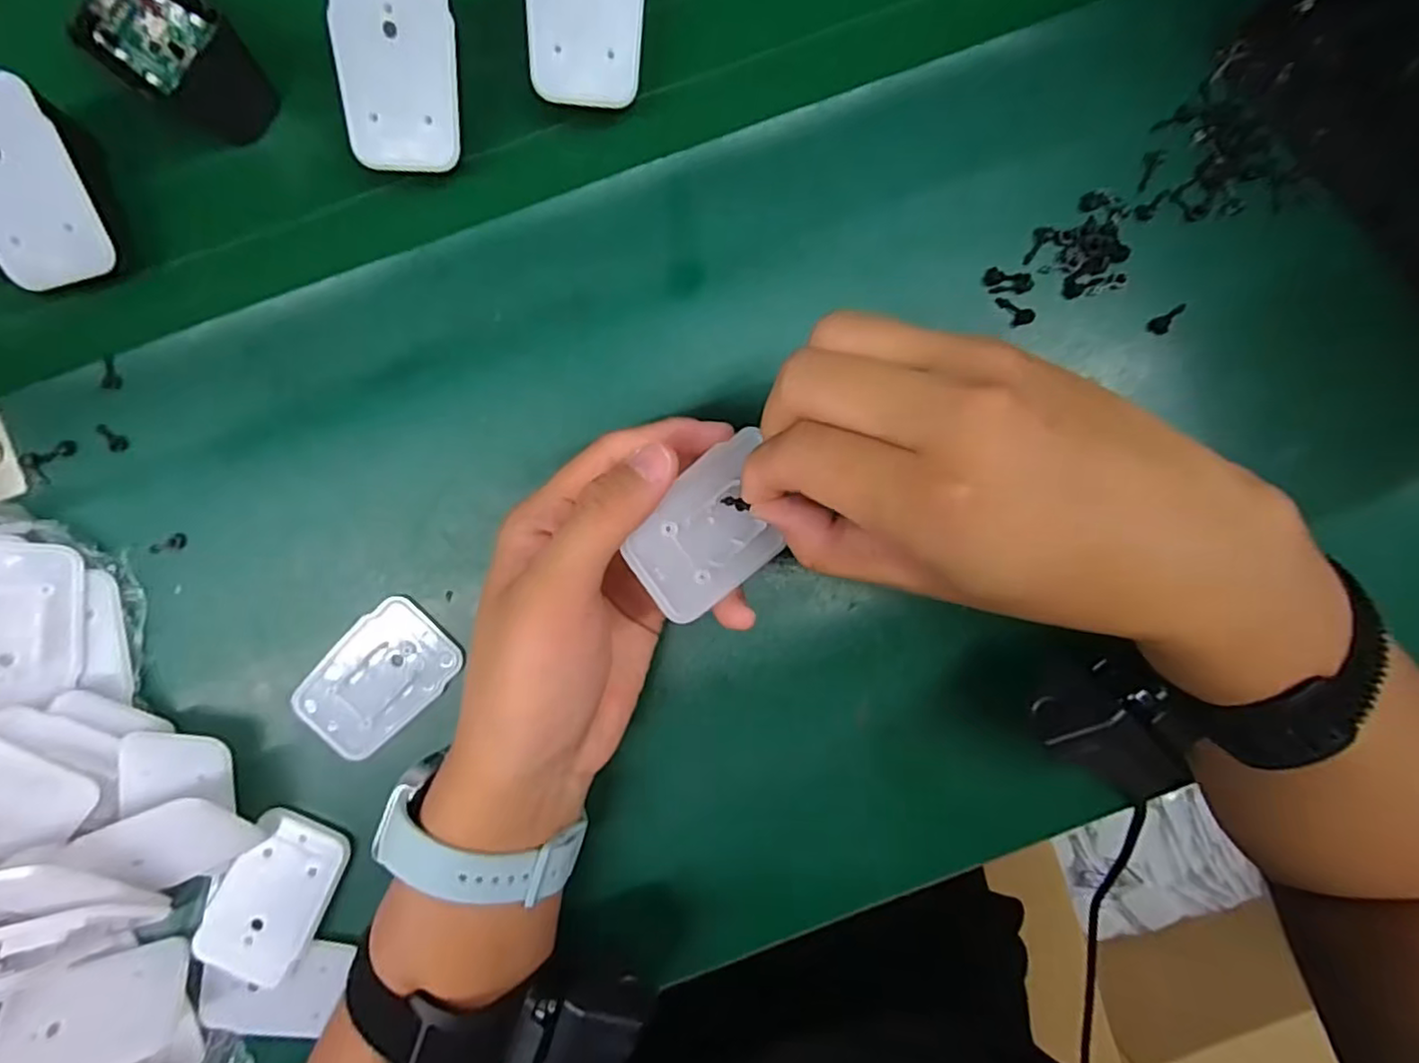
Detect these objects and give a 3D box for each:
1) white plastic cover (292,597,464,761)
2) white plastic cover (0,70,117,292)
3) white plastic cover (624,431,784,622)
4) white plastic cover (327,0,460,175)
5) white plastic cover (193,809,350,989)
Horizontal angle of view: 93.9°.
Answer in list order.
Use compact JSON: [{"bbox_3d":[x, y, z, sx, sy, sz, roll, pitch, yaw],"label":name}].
[{"bbox_3d":[-0.144,0.064,0.287,0.043,0.005,0.067,44,91,-5],"label":"white plastic cover"},{"bbox_3d":[-0.259,-0.129,0.249,0.041,0.004,0.068,-15,113,-6],"label":"white plastic cover"},{"bbox_3d":[0.002,-0.001,0.230,0.060,0.005,0.043,-37,99,-13],"label":"white plastic cover"},{"bbox_3d":[-0.119,-0.177,0.253,0.043,0.004,0.068,1,112,-5],"label":"white plastic cover"},{"bbox_3d":[-0.189,0.160,0.286,0.044,0.008,0.070,31,92,-4],"label":"white plastic cover"}]

